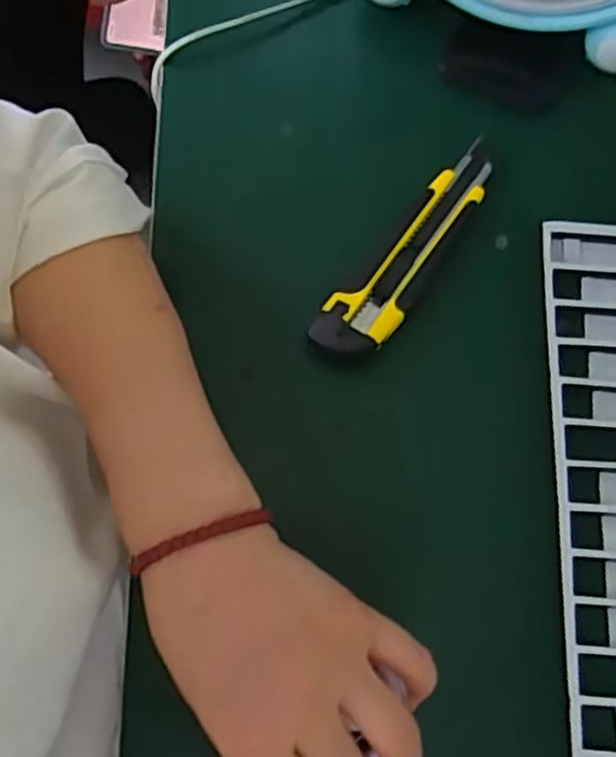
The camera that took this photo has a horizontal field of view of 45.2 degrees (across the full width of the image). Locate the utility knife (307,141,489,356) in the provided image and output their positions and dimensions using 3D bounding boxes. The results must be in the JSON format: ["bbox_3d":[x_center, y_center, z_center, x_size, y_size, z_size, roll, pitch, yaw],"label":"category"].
[{"bbox_3d":[0.062,-0.073,0.431,0.038,0.015,0.156,37,75,11],"label":"utility knife"}]

